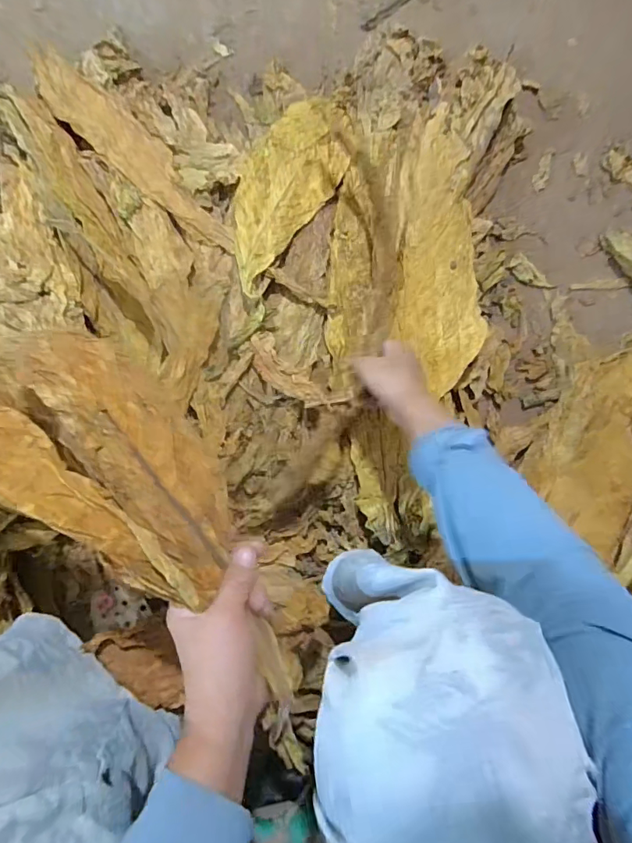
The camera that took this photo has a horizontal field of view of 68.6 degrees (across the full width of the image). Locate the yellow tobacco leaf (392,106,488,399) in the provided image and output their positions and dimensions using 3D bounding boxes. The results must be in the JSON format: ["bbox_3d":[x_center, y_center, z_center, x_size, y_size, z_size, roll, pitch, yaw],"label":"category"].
[{"bbox_3d":[0.166,-0.231,0.613,0.113,0.032,0.373,4,86,-7],"label":"yellow tobacco leaf"}]

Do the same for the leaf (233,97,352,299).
[{"bbox_3d":[-0.039,-0.300,0.592,0.113,0.022,0.317,23,69,-5],"label":"leaf"}]

